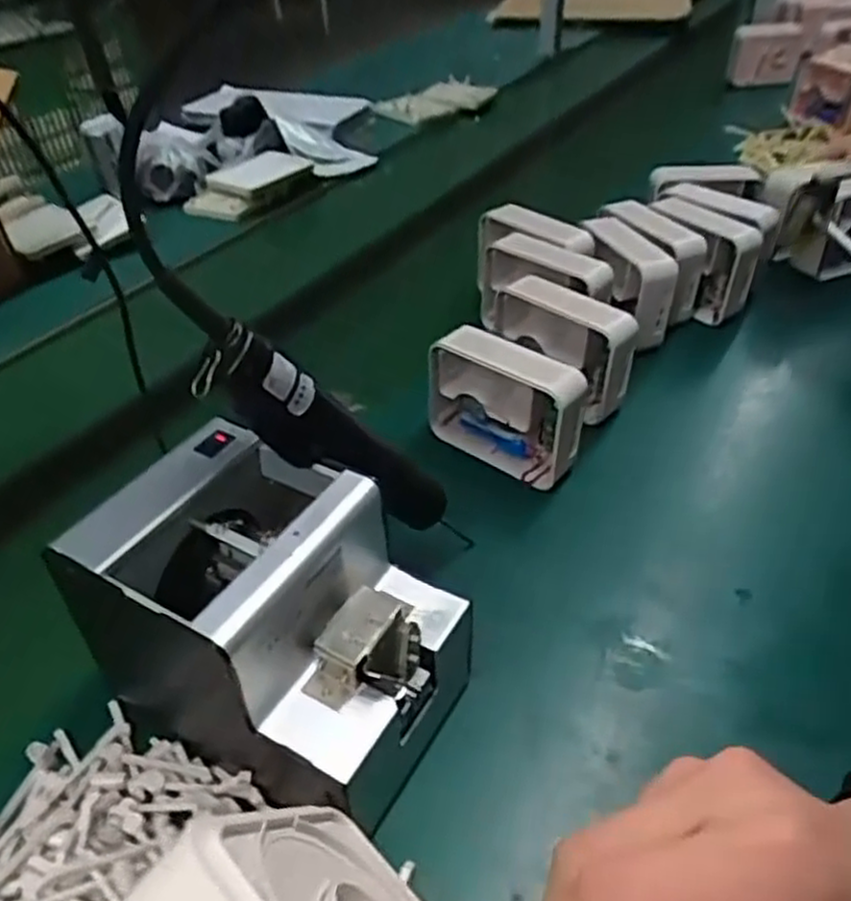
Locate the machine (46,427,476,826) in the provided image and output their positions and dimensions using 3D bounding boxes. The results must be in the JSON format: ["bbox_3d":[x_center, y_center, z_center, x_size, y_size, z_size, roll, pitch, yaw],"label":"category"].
[{"bbox_3d":[-0.079,0.096,0.421,0.172,0.149,0.129,18,44,23],"label":"machine"}]

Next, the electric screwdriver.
[{"bbox_3d":[-0.041,0.005,0.433,0.041,0.212,0.035,-45,45,8],"label":"electric screwdriver"}]

